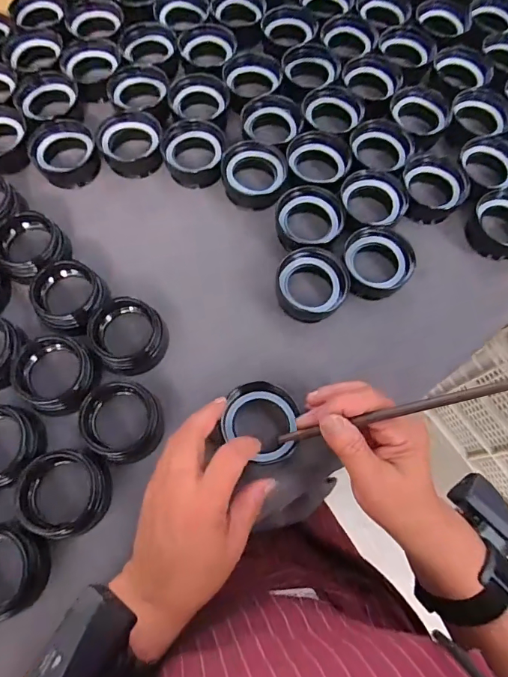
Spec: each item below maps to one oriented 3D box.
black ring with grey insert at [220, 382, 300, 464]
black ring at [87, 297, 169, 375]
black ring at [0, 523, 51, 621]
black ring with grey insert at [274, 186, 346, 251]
[{"bbox_3d":[0.006,0.069,0.354,0.061,0.018,0.064,1,71,-2],"label":"black ring with grey insert"},{"bbox_3d":[-0.113,-0.001,0.396,0.065,0.026,0.067,-23,72,-11],"label":"black ring"},{"bbox_3d":[-0.192,0.175,0.320,0.065,0.038,0.063,-19,71,-9],"label":"black ring"},{"bbox_3d":[0.057,-0.120,0.450,0.069,0.038,0.063,-10,70,-6],"label":"black ring with grey insert"}]

